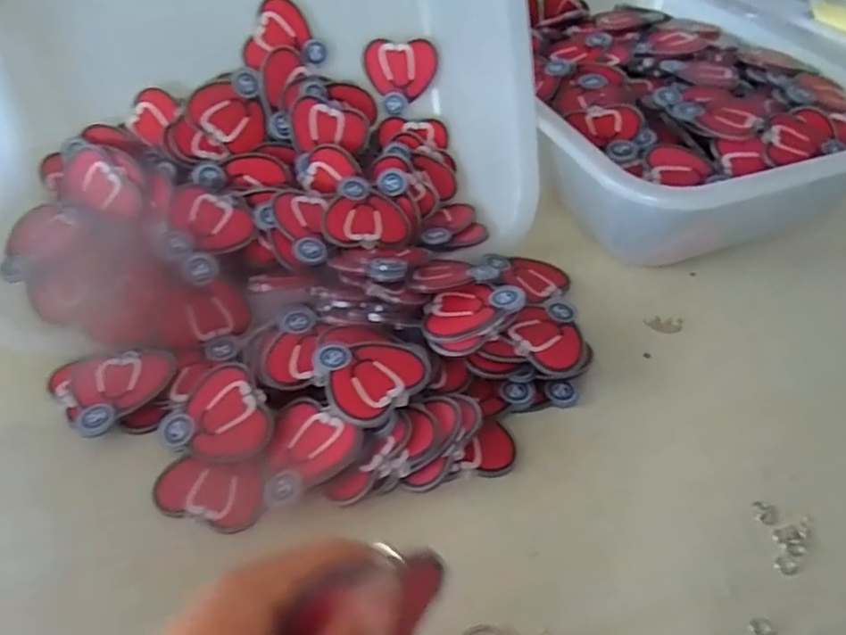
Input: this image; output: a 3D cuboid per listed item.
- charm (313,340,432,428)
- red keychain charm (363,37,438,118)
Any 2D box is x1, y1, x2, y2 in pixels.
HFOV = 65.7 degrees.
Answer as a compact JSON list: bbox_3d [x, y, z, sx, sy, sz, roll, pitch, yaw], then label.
[{"bbox_3d":[-0.022,0.028,0.324,0.052,0.006,0.050,-16,47,-16],"label":"charm"},{"bbox_3d":[-0.013,-0.169,0.445,0.047,0.048,0.004,-28,20,1],"label":"red keychain charm"}]

